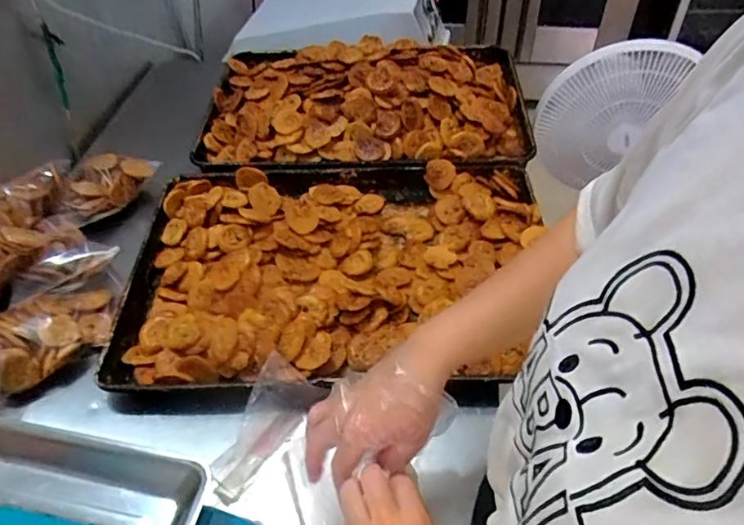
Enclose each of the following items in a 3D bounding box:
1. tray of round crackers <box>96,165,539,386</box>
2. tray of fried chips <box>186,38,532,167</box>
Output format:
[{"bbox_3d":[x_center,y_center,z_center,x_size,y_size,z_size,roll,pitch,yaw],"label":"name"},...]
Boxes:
[{"bbox_3d":[-0.055,-0.005,0.800,0.590,0.060,0.411,-1,48,2],"label":"tray of round crackers"},{"bbox_3d":[-0.013,-0.333,1.037,0.599,0.112,0.389,0,49,3],"label":"tray of fried chips"}]

